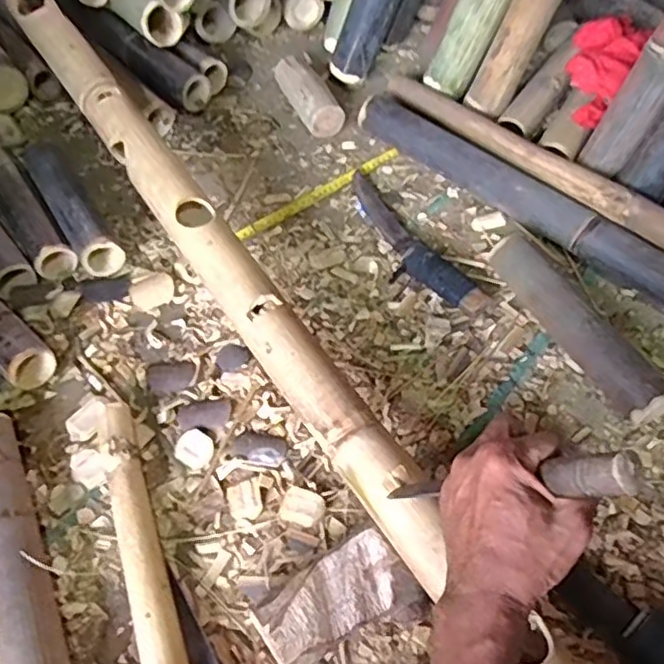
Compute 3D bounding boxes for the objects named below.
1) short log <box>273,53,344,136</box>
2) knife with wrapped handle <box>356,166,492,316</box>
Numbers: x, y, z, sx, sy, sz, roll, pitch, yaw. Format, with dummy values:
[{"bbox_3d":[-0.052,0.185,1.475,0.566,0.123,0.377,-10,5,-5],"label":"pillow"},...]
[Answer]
[{"bbox_3d":[-0.038,-0.376,0.982,0.057,0.049,0.161,-22,58,-11],"label":"short log"},{"bbox_3d":[0.094,-0.123,0.828,0.064,0.034,0.284,-28,60,-15],"label":"knife with wrapped handle"}]

